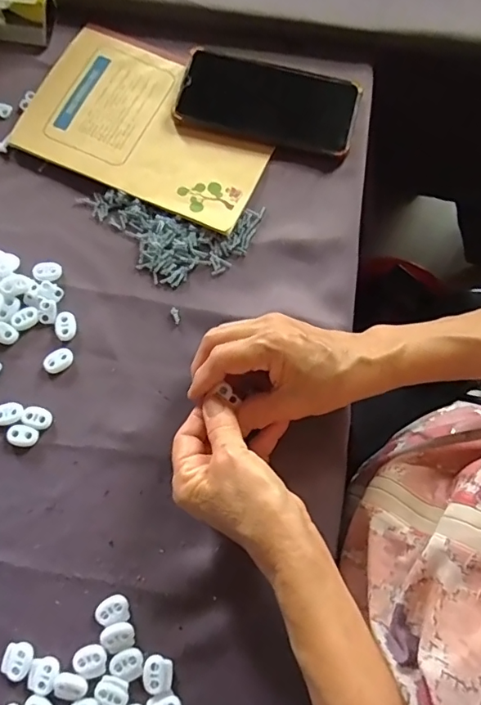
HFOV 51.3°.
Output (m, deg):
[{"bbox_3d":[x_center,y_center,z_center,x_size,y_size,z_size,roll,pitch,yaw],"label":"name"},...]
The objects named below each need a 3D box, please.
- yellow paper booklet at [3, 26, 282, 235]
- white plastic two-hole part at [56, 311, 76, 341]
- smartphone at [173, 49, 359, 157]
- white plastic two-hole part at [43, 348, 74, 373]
[{"bbox_3d":[-0.077,-0.195,0.428,0.207,0.007,0.132,24,78,7],"label":"yellow paper booklet"},{"bbox_3d":[-0.136,-0.021,0.390,0.014,0.004,0.023,-6,76,0],"label":"white plastic two-hole part"},{"bbox_3d":[0.024,-0.216,0.424,0.149,0.011,0.076,13,77,4],"label":"smartphone"},{"bbox_3d":[-0.139,0.006,0.383,0.022,0.004,0.016,-34,78,-7],"label":"white plastic two-hole part"}]

